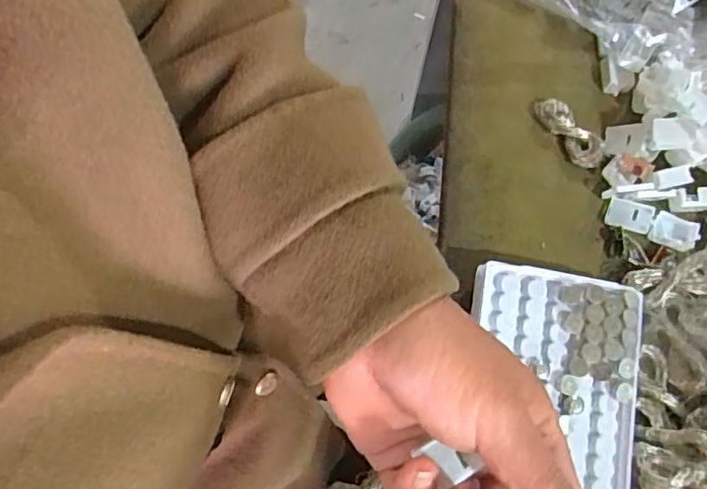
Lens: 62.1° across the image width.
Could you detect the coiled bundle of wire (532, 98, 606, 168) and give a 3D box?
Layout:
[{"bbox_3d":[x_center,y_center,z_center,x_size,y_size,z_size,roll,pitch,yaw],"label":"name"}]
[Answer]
[{"bbox_3d":[0.143,-0.076,0.394,0.022,0.010,0.058,-40,79,-10],"label":"coiled bundle of wire"}]

